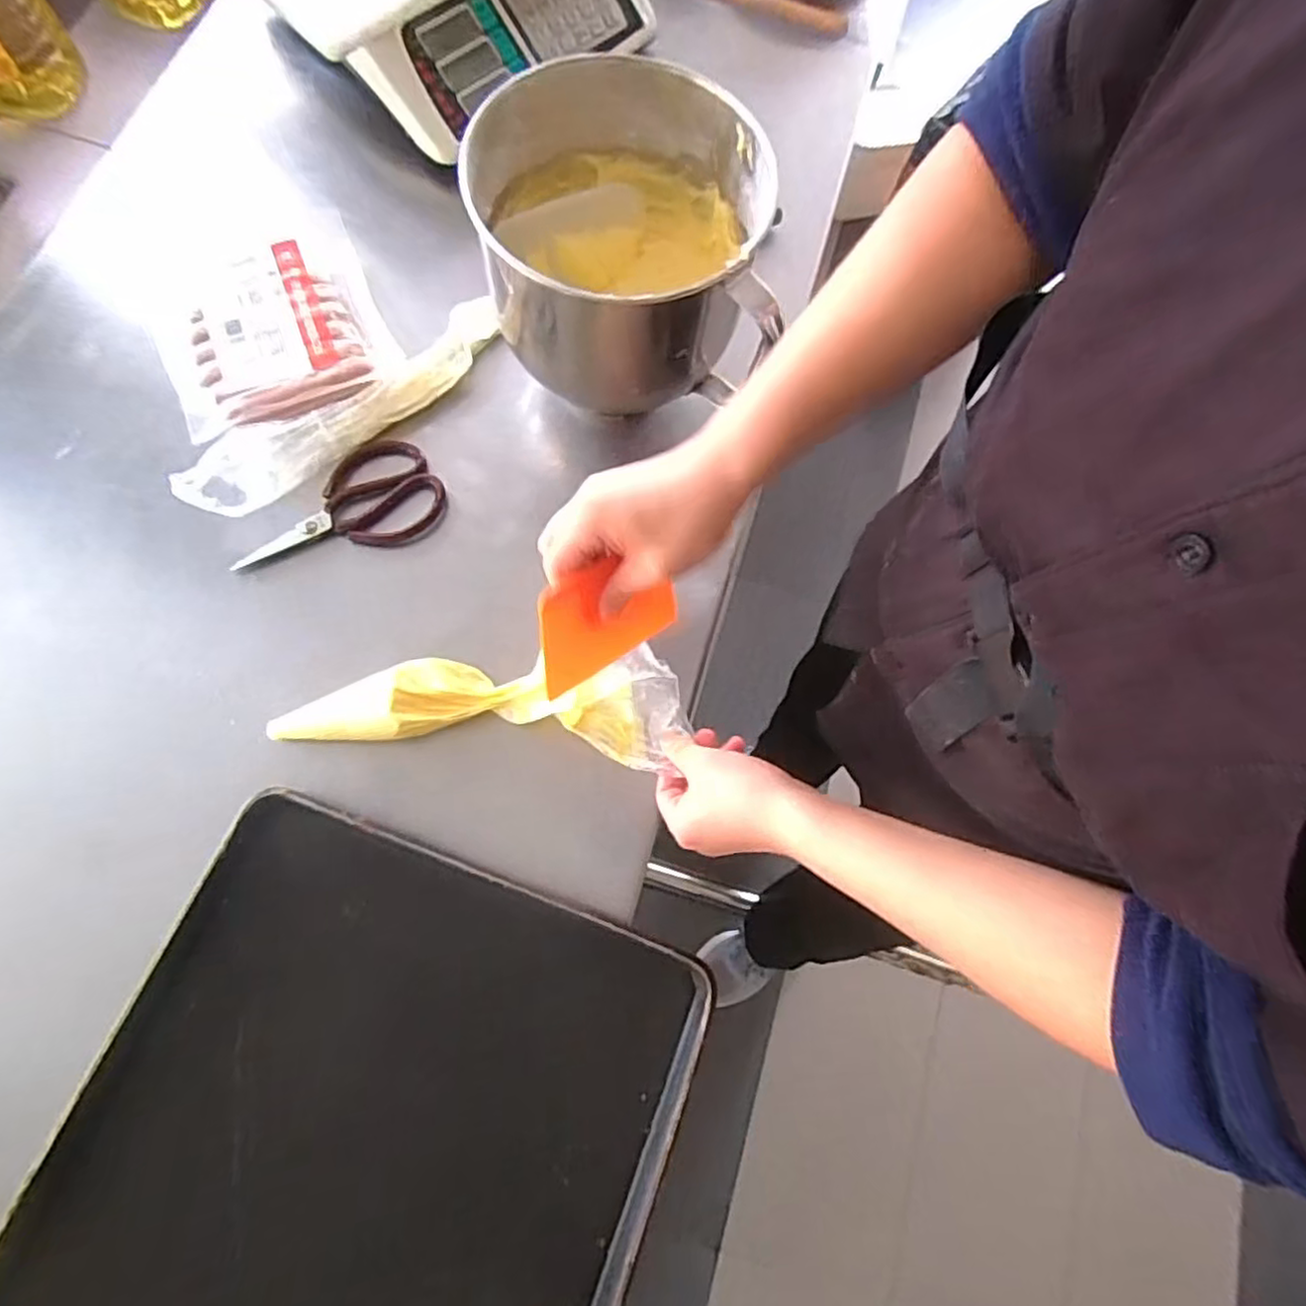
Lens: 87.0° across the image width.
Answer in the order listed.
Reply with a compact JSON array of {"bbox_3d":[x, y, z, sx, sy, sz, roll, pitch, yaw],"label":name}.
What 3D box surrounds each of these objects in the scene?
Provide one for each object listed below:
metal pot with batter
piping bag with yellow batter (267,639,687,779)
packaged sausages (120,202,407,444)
[{"bbox_3d":[-0.021,-0.317,0.595,0.206,0.219,0.223,1,73,-4],"label":"metal pot with batter"},{"bbox_3d":[-0.145,0.046,0.569,0.330,0.056,0.086,0,75,0],"label":"piping bag with yellow batter"},{"bbox_3d":[-0.360,-0.311,0.652,0.194,0.050,0.220,-25,77,-11],"label":"packaged sausages"}]

